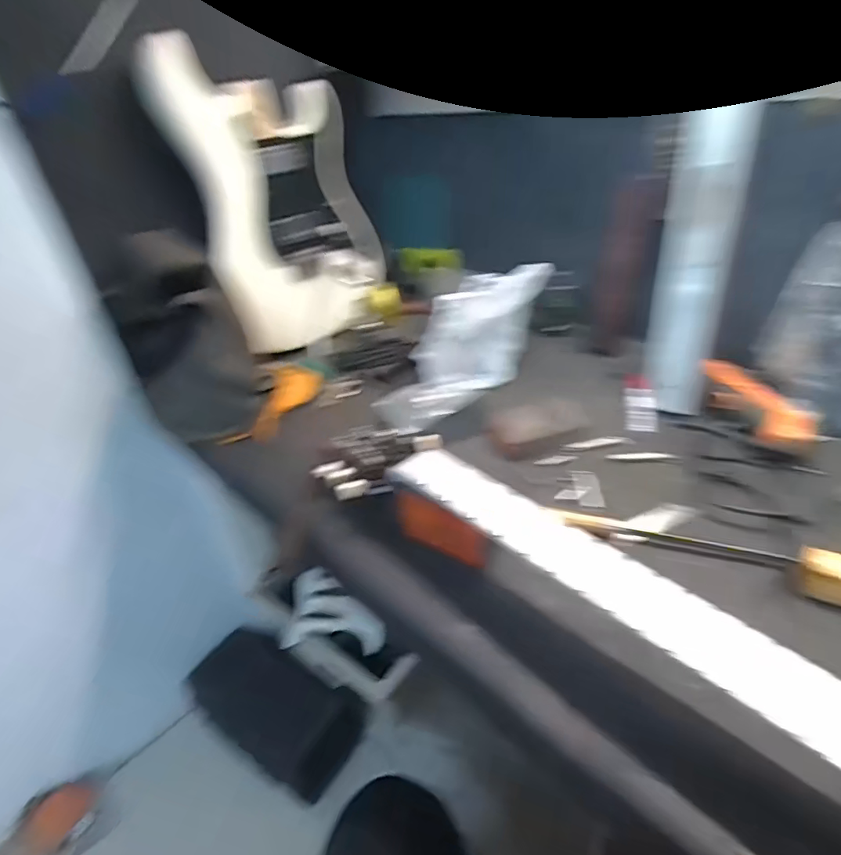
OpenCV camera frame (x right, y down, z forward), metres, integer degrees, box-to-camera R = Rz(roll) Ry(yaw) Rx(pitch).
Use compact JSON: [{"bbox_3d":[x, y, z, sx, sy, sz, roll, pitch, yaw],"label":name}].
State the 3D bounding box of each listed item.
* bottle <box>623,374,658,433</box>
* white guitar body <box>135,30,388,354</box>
[{"bbox_3d":[0.283,-0.033,0.674,0.038,0.017,0.118,3,36,15],"label":"bottle"},{"bbox_3d":[-0.214,-0.364,0.838,0.053,0.447,0.346,11,40,38],"label":"white guitar body"}]

